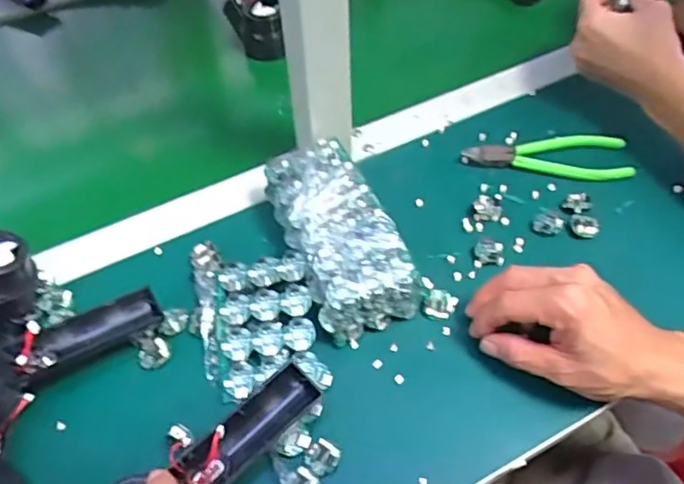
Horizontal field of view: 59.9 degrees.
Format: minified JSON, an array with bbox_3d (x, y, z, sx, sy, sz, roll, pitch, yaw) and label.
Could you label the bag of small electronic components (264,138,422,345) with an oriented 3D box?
[{"bbox_3d":[-0.004,-0.007,0.499,0.080,0.052,0.165,-19,54,-12],"label":"bag of small electronic components"}]

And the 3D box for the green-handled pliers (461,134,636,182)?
[{"bbox_3d":[0.198,-0.086,0.578,0.156,0.009,0.054,4,53,5],"label":"green-handled pliers"}]

